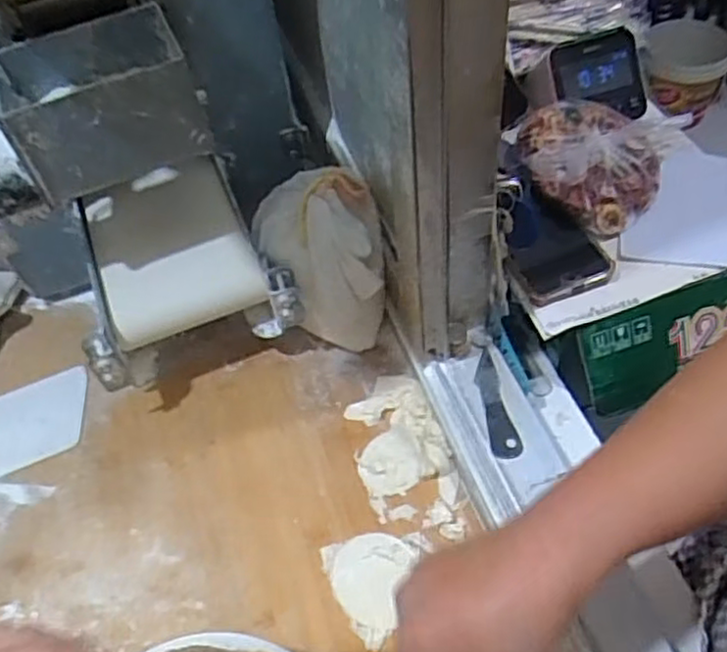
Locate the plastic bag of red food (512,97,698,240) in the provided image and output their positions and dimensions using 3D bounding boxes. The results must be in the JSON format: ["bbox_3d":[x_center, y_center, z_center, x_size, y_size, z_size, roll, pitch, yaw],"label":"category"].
[{"bbox_3d":[0.218,-0.168,0.678,0.138,0.044,0.151,27,59,24],"label":"plastic bag of red food"}]

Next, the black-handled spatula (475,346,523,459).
[{"bbox_3d":[0.110,0.063,0.590,0.024,0.005,0.104,-8,53,0],"label":"black-handled spatula"}]

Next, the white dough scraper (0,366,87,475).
[{"bbox_3d":[-0.308,0.090,0.640,0.120,0.005,0.080,-20,59,-7],"label":"white dough scraper"}]

